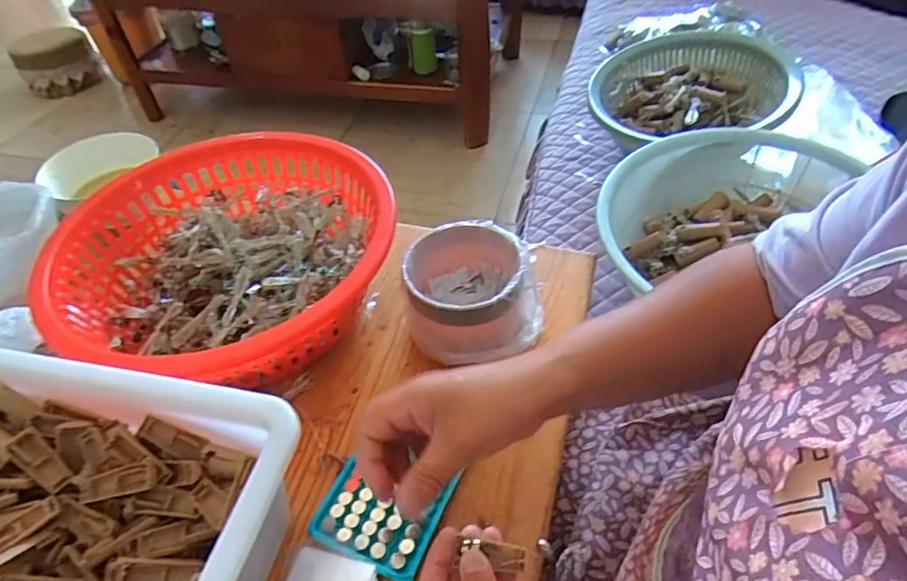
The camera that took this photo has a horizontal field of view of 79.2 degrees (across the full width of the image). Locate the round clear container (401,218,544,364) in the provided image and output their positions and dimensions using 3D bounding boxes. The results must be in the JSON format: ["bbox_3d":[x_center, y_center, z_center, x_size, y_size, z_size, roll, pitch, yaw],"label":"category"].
[{"bbox_3d":[0.014,0.000,0.543,0.120,0.070,0.117,-2,46,2],"label":"round clear container"}]

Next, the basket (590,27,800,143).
[{"bbox_3d":[0.380,-0.319,0.852,0.267,0.071,0.293,-2,46,2],"label":"basket"}]

